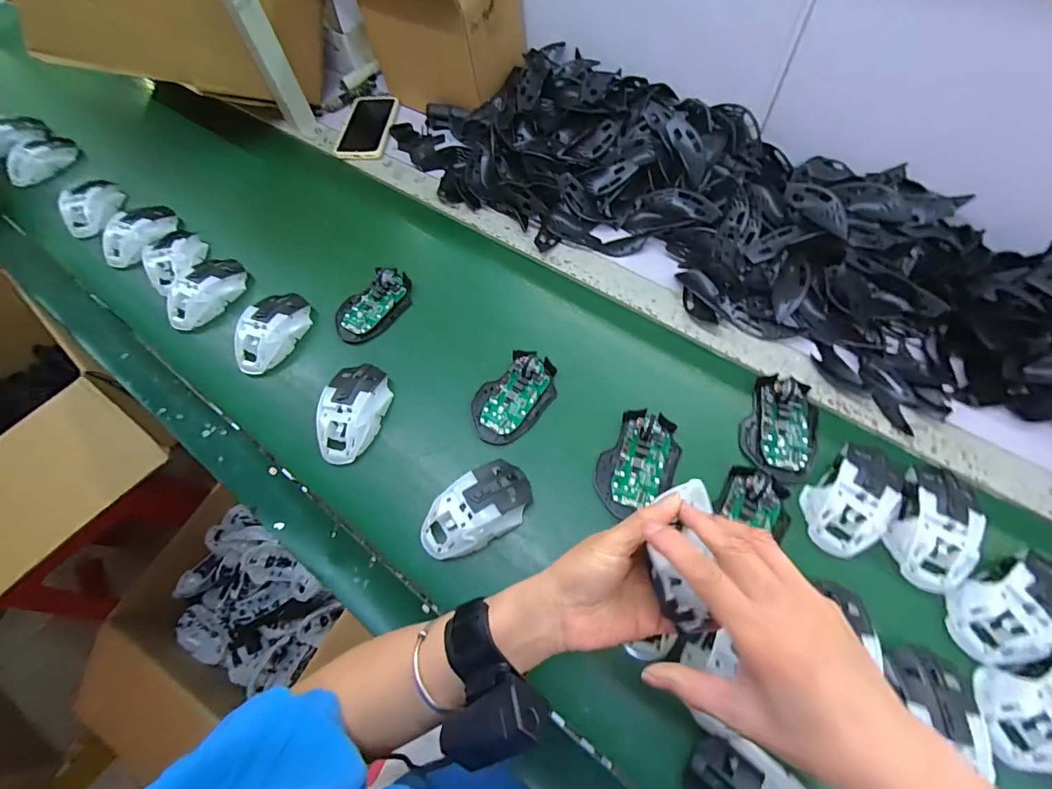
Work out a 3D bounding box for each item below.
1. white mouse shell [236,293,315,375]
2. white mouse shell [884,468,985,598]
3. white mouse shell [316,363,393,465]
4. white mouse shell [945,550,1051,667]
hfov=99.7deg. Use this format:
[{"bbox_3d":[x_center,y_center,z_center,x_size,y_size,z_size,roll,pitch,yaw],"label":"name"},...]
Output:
[{"bbox_3d":[-0.321,-0.080,0.560,0.065,0.041,0.117,26,67,17],"label":"white mouse shell"},{"bbox_3d":[0.376,0.118,0.403,0.064,0.032,0.117,27,67,17],"label":"white mouse shell"},{"bbox_3d":[-0.194,0.019,0.502,0.074,0.049,0.117,-2,62,3],"label":"white mouse shell"},{"bbox_3d":[0.415,0.178,0.368,0.113,0.031,0.064,-21,62,-7],"label":"white mouse shell"}]

